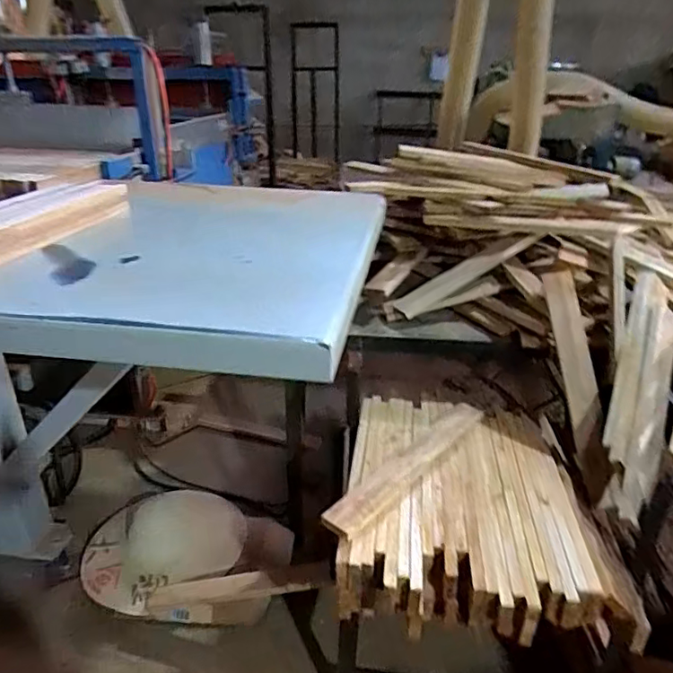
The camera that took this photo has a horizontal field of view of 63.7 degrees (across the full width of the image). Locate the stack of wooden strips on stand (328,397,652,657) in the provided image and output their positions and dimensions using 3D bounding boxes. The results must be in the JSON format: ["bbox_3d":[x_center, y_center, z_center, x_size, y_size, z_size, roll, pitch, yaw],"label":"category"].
[{"bbox_3d":[0.261,0.304,1.013,0.485,0.106,0.516,6,27,11],"label":"stack of wooden strips on stand"}]

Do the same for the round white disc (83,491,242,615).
[{"bbox_3d":[-0.462,0.535,1.439,0.412,0.053,0.365,-22,36,-23],"label":"round white disc"}]

